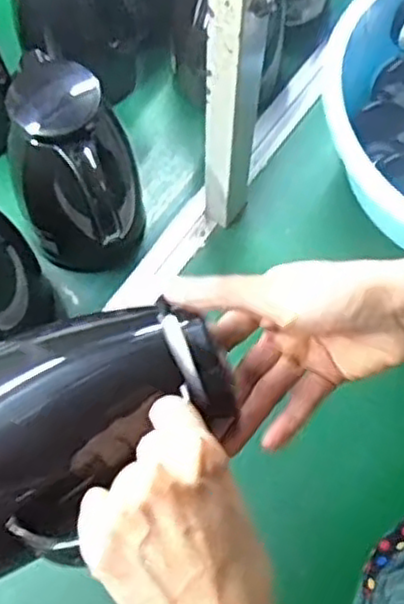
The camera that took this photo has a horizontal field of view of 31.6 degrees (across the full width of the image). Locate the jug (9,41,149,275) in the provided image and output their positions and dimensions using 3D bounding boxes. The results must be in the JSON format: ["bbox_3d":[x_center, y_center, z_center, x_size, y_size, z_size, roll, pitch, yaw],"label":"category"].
[{"bbox_3d":[-0.118,-0.120,0.706,0.117,0.209,0.113,13,69,5],"label":"jug"}]

